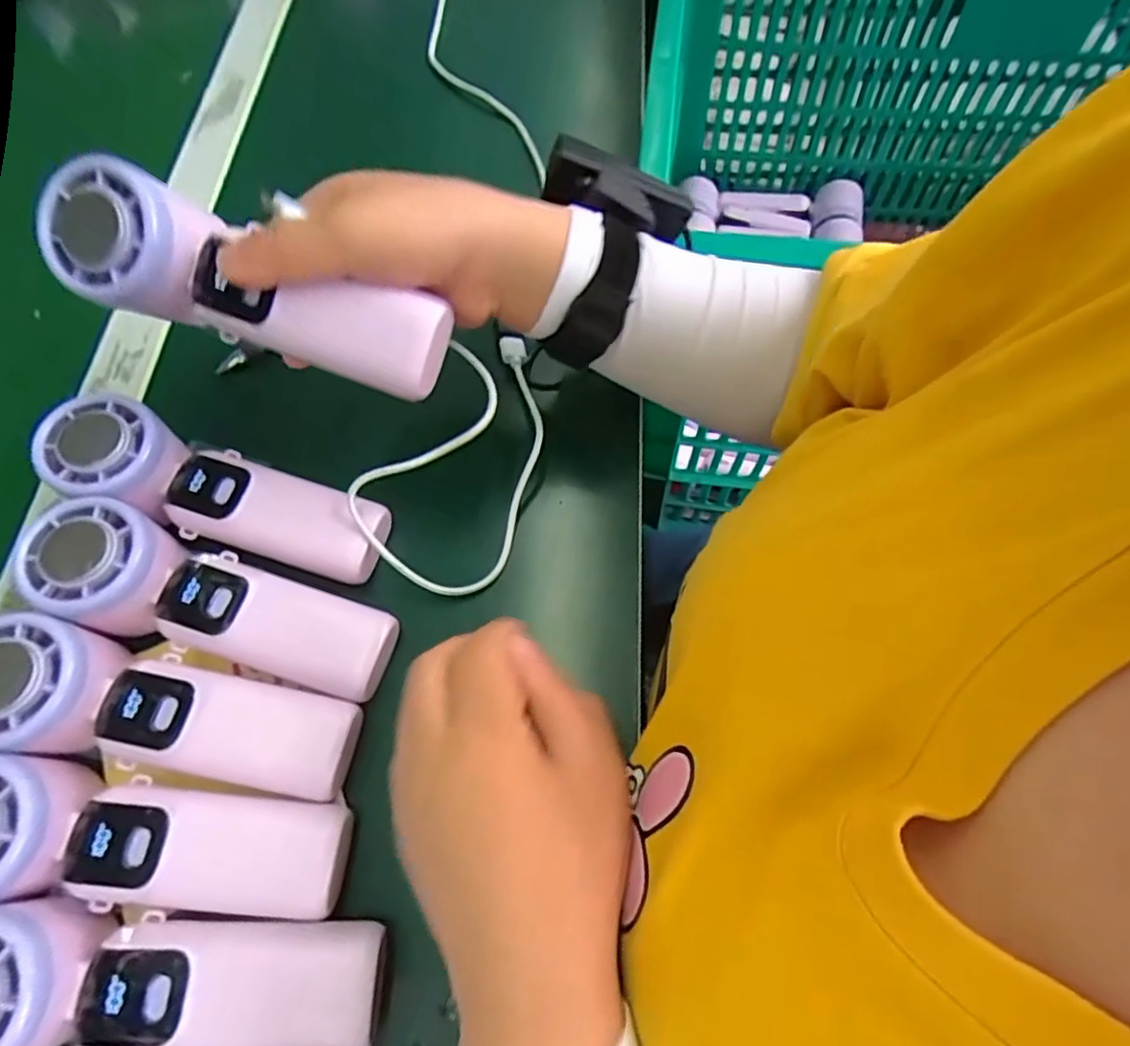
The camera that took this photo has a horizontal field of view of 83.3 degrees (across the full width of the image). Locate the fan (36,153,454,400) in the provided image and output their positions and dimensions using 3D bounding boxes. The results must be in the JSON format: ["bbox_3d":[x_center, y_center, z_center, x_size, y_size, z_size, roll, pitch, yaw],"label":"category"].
[{"bbox_3d":[-0.132,-0.097,0.267,0.167,0.039,0.045,21,69,-2],"label":"fan"}]

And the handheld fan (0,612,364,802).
[{"bbox_3d":[-0.178,0.086,0.286,0.165,0.039,0.050,15,67,-6],"label":"handheld fan"}]

